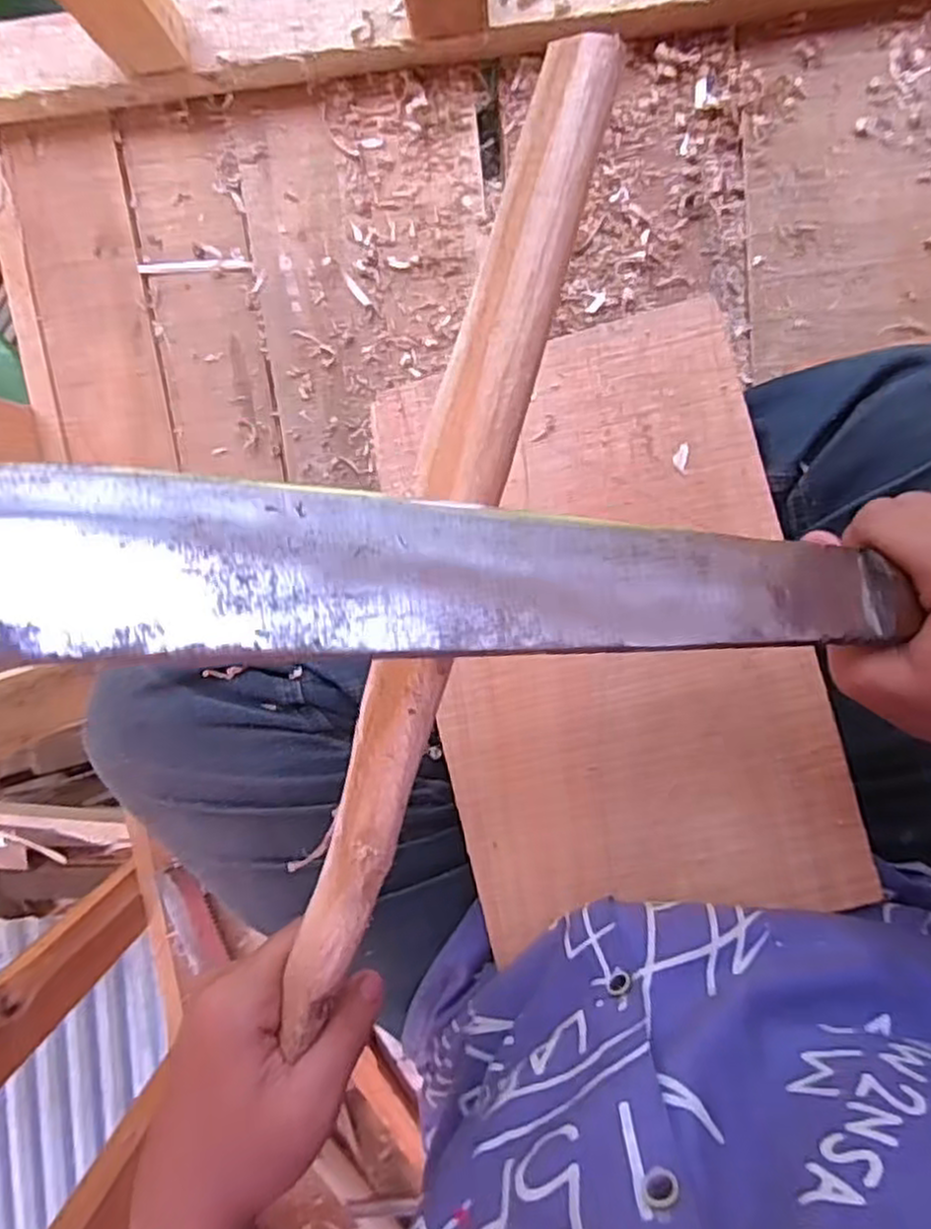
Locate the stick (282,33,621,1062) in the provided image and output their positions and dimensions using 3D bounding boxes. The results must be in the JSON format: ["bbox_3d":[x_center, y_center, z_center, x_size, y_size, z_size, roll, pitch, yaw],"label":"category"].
[{"bbox_3d":[-0.015,0.008,0.226,0.024,0.015,0.316,18,109,2],"label":"stick"}]

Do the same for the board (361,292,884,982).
[{"bbox_3d":[0.077,0.010,0.393,0.199,0.011,0.316,-14,88,4],"label":"board"}]

